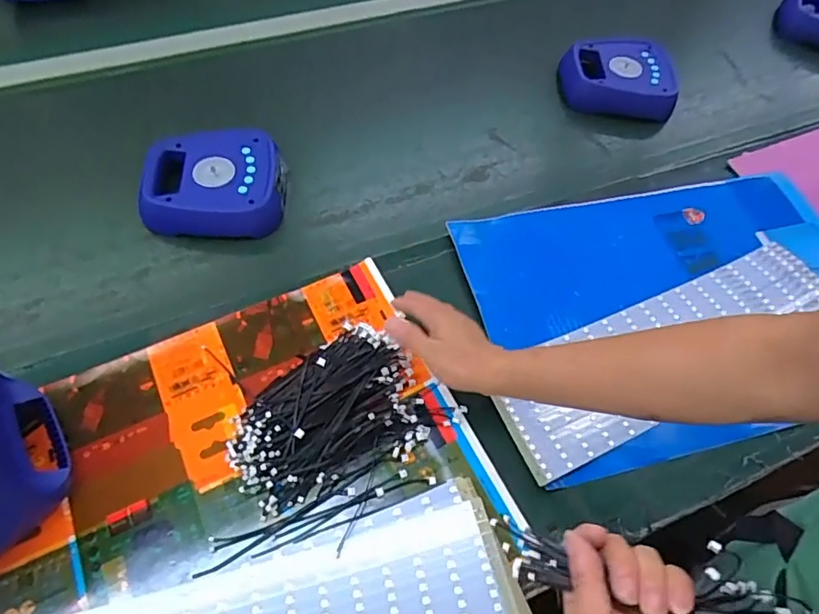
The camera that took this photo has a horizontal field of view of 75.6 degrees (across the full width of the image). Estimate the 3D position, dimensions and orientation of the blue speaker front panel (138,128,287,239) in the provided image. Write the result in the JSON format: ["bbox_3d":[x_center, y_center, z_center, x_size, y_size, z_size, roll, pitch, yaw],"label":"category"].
[{"bbox_3d":[-0.253,-0.162,0.693,0.177,0.052,0.147,-3,57,-4],"label":"blue speaker front panel"}]

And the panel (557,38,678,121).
[{"bbox_3d":[0.343,-0.377,0.873,0.184,0.055,0.158,8,62,5],"label":"panel"}]

